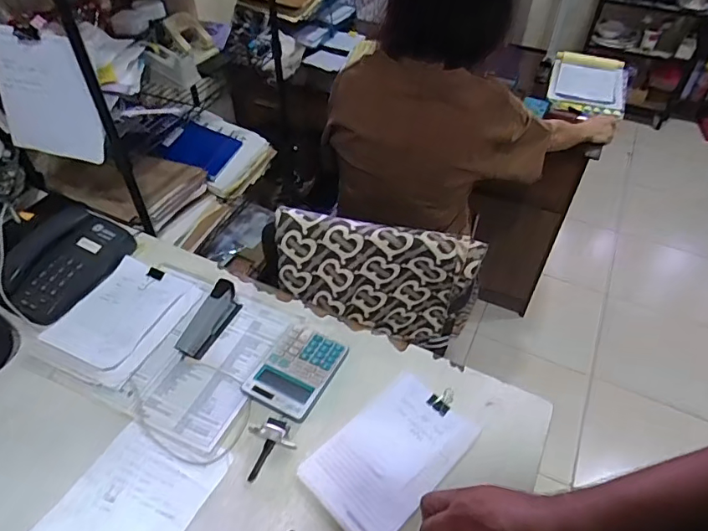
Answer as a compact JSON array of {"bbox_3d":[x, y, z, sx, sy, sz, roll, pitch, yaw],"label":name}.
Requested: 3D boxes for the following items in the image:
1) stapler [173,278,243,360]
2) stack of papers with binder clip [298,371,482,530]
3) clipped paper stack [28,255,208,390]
[{"bbox_3d":[-0.232,0.085,0.783,0.034,0.069,0.121,20,49,17],"label":"stapler"},{"bbox_3d":[0.052,0.251,0.667,0.138,0.017,0.220,36,55,29],"label":"stack of papers with binder clip"},{"bbox_3d":[-0.380,0.082,0.816,0.158,0.027,0.229,19,49,16],"label":"clipped paper stack"}]

